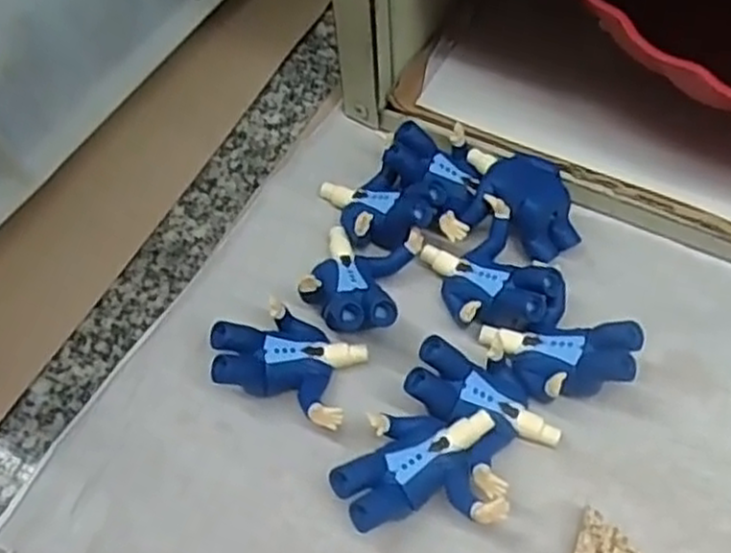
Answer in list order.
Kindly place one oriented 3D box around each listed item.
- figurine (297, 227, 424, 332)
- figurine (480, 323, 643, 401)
[{"bbox_3d":[-0.003,0.001,0.294,0.038,0.020,0.052,13,61,11],"label":"figurine"},{"bbox_3d":[0.070,0.029,0.271,0.053,0.019,0.026,-4,58,17],"label":"figurine"}]

